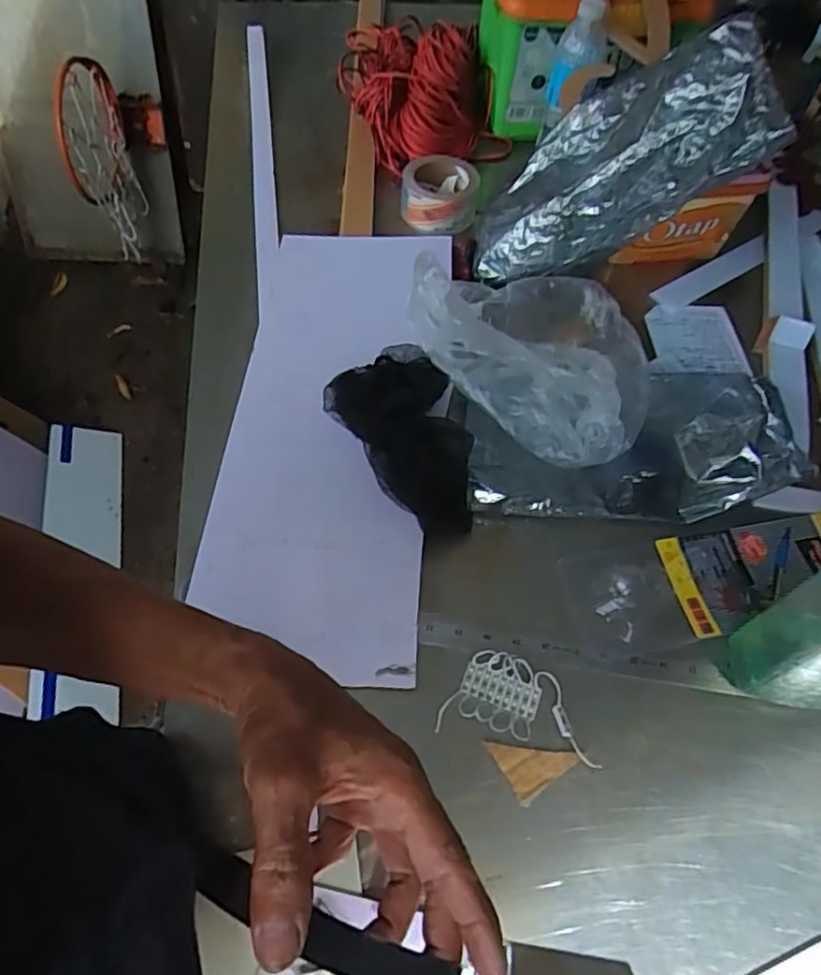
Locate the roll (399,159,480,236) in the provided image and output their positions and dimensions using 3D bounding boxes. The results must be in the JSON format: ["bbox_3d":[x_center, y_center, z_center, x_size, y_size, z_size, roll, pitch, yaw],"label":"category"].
[{"bbox_3d":[0.041,-0.396,0.849,0.100,0.055,0.100,-3,58,-8],"label":"roll"}]

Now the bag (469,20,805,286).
[{"bbox_3d":[0.220,-0.344,0.685,0.111,0.326,0.137,38,50,-33],"label":"bag"}]

